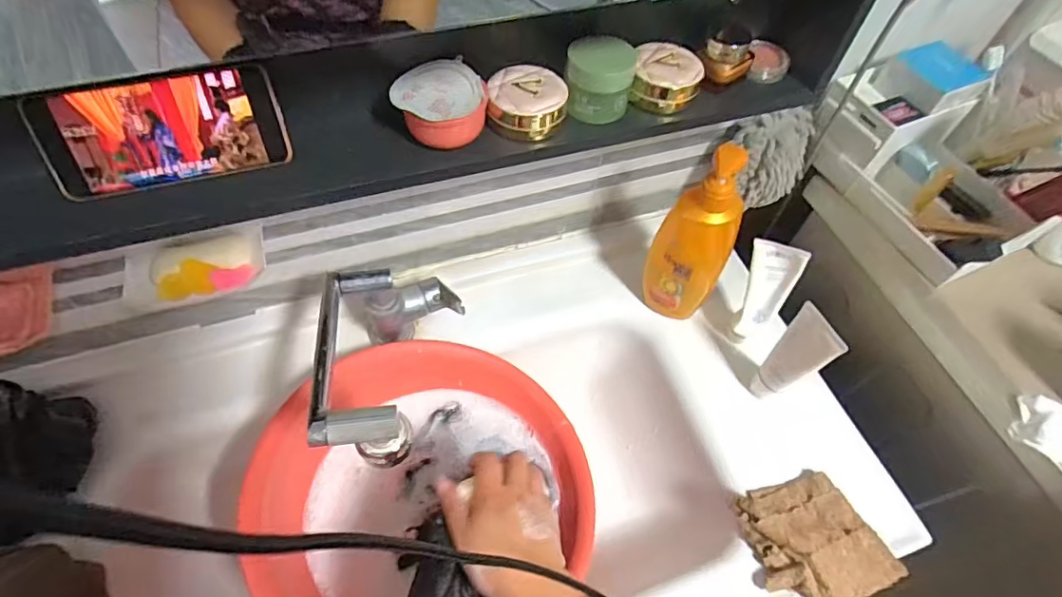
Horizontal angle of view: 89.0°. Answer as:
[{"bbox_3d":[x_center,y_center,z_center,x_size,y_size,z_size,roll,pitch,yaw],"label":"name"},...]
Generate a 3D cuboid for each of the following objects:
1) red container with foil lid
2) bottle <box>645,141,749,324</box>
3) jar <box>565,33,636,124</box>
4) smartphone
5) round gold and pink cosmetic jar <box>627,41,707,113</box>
[{"bbox_3d":[-0.078,-0.168,0.473,0.077,0.047,0.064,-8,57,-9],"label":"red container with foil lid"},{"bbox_3d":[0.191,-0.067,0.626,0.088,0.248,0.042,25,58,13],"label":"bottle"},{"bbox_3d":[0.062,-0.199,0.489,0.060,0.050,0.059,2,56,-2],"label":"jar"},{"bbox_3d":[-0.283,-0.129,0.420,0.168,0.077,0.005,-15,30,-11],"label":"smartphone"},{"bbox_3d":[0.130,-0.213,0.525,0.063,0.042,0.056,7,56,2],"label":"round gold and pink cosmetic jar"}]

